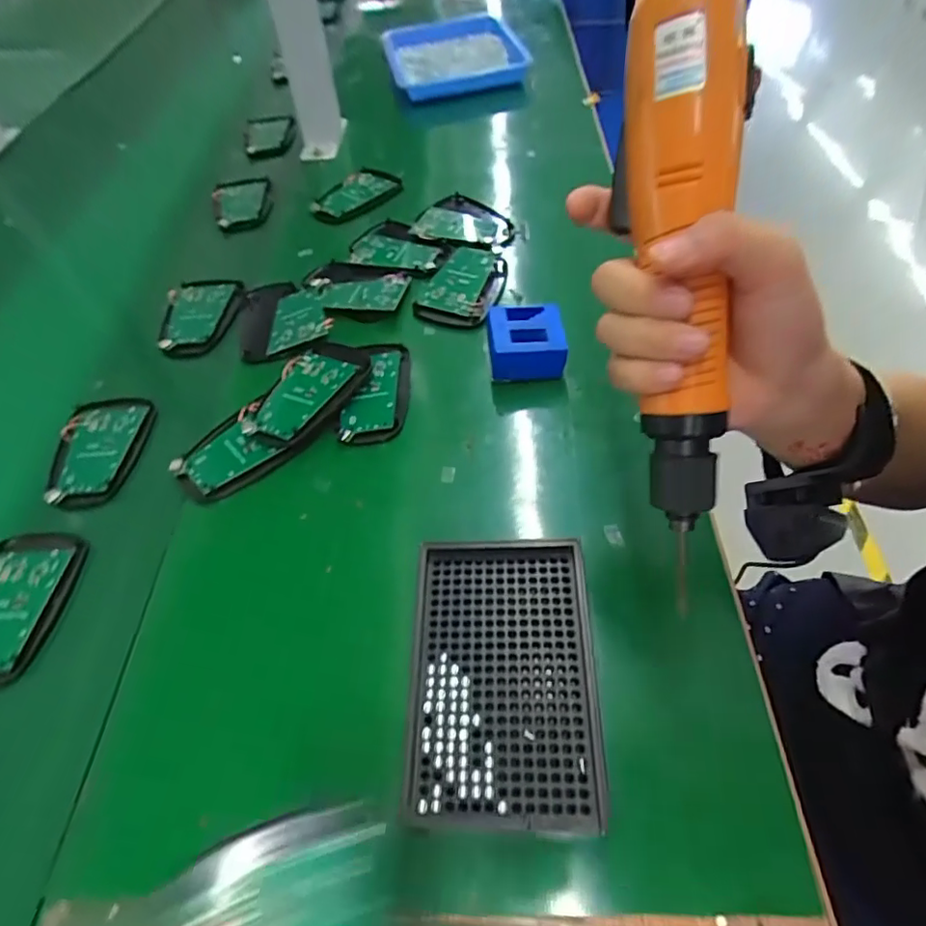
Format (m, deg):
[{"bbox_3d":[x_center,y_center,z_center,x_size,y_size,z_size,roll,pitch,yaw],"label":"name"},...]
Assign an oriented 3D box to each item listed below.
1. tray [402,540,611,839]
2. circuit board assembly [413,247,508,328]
[{"bbox_3d":[0.019,0.102,0.284,0.090,0.012,0.133,0,53,3],"label":"tray"},{"bbox_3d":[-0.001,-0.153,0.482,0.065,0.011,0.087,16,56,15],"label":"circuit board assembly"}]

